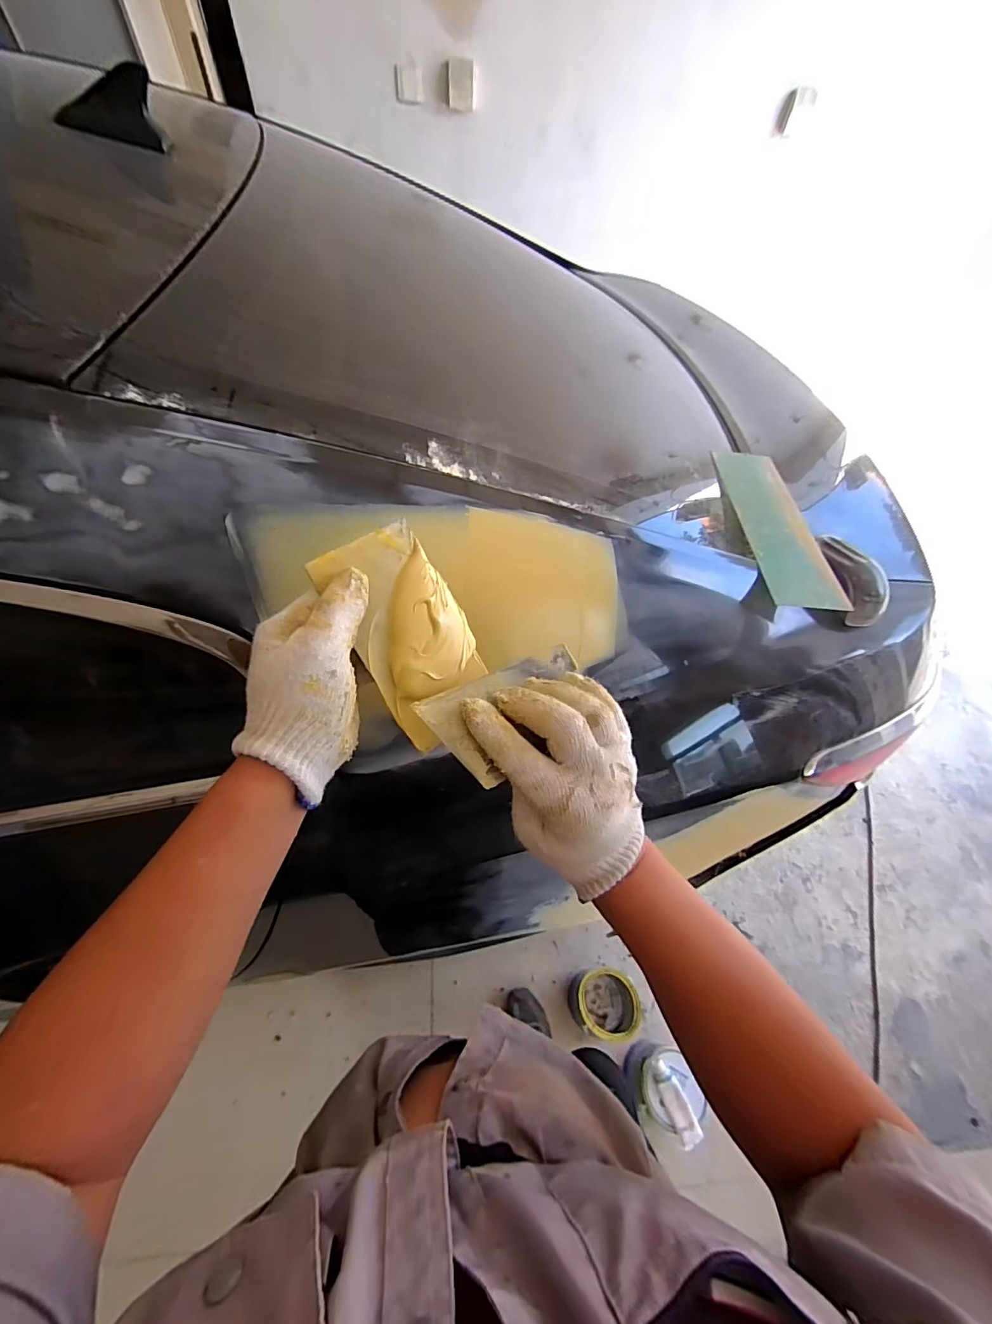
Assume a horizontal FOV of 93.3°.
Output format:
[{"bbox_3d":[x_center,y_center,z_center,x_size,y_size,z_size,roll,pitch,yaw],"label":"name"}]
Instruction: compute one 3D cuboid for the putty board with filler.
[{"bbox_3d":[-0.062,-0.021,0.350,0.083,0.015,0.154,-33,104,-20],"label":"putty board with filler"}]

